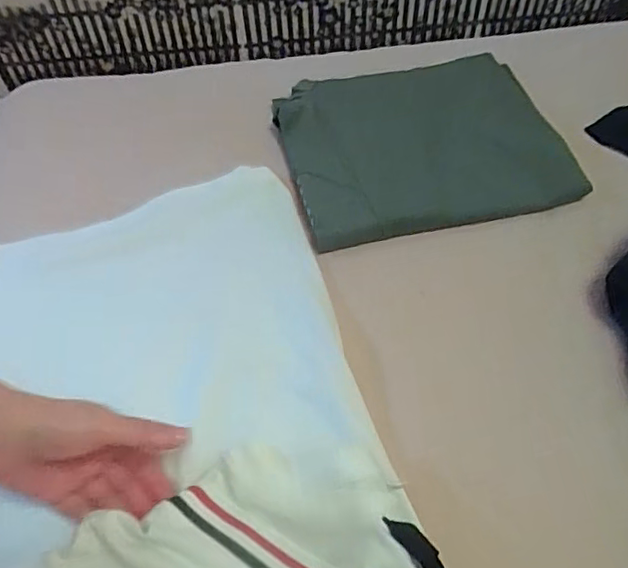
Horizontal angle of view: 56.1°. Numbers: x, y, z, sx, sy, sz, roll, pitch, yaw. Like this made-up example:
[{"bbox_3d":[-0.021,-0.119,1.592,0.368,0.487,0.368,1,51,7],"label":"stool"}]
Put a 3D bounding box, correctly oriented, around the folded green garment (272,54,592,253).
[{"bbox_3d":[0.100,-0.145,0.586,0.261,0.047,0.219,-10,56,-4],"label":"folded green garment"}]

